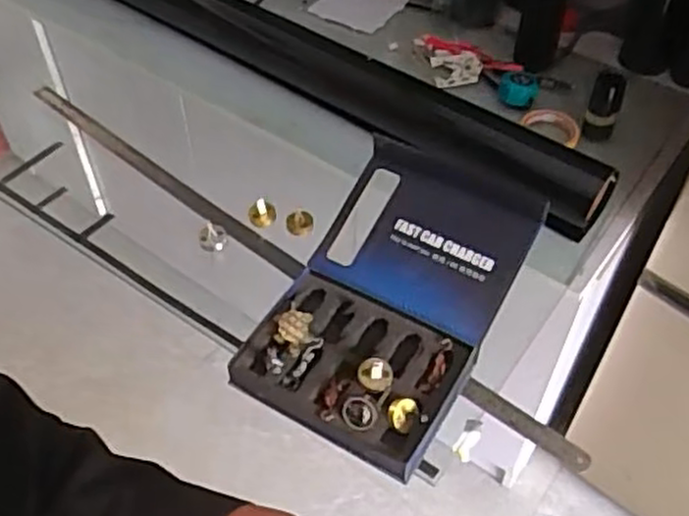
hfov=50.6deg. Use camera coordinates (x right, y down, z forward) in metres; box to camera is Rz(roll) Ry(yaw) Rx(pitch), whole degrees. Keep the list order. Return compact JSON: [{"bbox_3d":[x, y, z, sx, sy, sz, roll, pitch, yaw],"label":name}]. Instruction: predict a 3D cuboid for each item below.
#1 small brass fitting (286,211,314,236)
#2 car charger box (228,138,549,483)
[{"bbox_3d":[-0.063,-0.050,1.039,0.038,0.025,0.030,-19,51,-16],"label":"small brass fitting"},{"bbox_3d":[0.057,0.038,0.892,0.251,0.106,0.366,24,53,20],"label":"car charger box"}]

